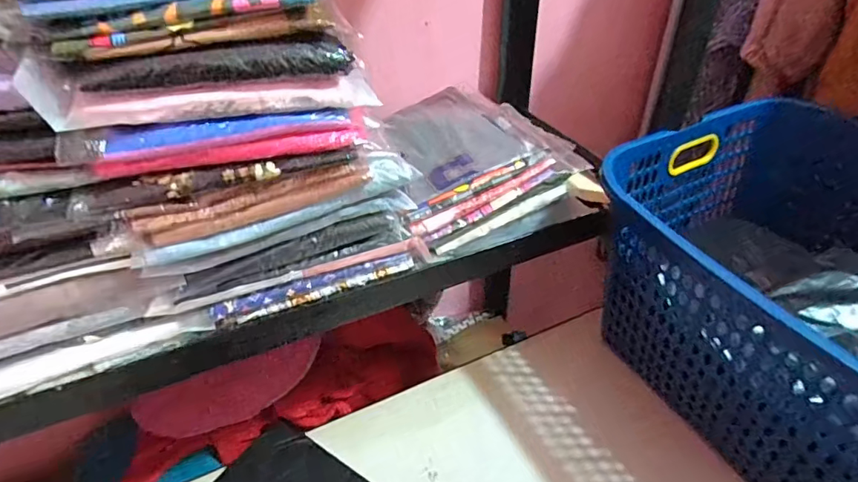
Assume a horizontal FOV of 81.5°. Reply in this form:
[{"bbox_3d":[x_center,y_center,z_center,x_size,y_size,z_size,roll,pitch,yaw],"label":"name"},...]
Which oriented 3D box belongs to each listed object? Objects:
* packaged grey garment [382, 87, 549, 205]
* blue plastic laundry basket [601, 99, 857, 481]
[{"bbox_3d":[0.025,-0.156,0.714,0.177,0.021,0.244,-21,45,-8],"label":"packaged grey garment"},{"bbox_3d":[0.496,0.098,0.580,0.414,0.282,0.539,-18,41,-19],"label":"blue plastic laundry basket"}]

